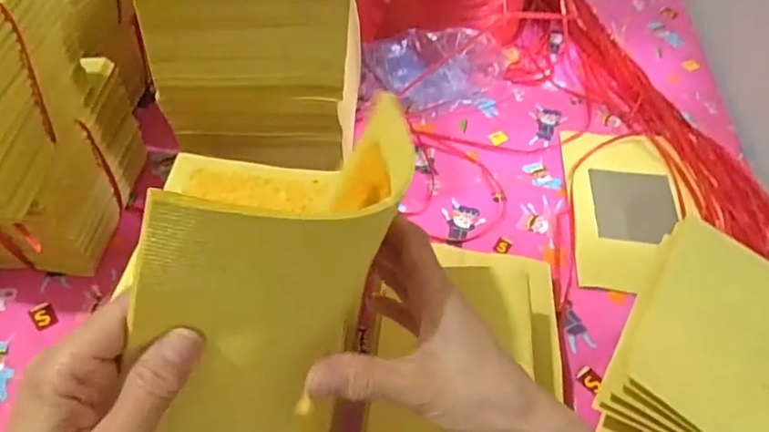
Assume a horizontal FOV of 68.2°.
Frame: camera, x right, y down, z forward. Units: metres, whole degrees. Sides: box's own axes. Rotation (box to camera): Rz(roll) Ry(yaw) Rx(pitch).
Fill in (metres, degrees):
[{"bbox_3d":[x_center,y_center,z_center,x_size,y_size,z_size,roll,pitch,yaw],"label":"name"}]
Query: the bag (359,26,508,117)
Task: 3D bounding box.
[{"bbox_3d":[0.065,-0.187,0.728,0.186,0.069,0.093,-2,51,-5],"label":"bag"}]

